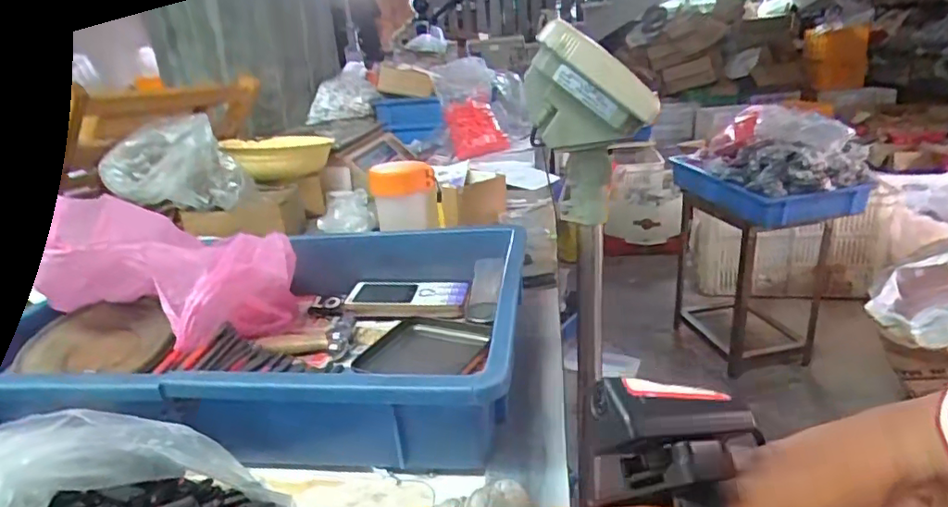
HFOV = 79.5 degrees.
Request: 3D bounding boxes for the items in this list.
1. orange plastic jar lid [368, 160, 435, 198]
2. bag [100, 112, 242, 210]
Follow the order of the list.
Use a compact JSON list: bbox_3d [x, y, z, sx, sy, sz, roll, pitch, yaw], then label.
[{"bbox_3d":[-0.088,-0.094,0.686,0.074,0.033,0.066,-8,20,-8],"label":"orange plastic jar lid"},{"bbox_3d":[-0.419,-0.123,0.789,0.158,0.109,0.126,-16,24,-26],"label":"bag"}]

